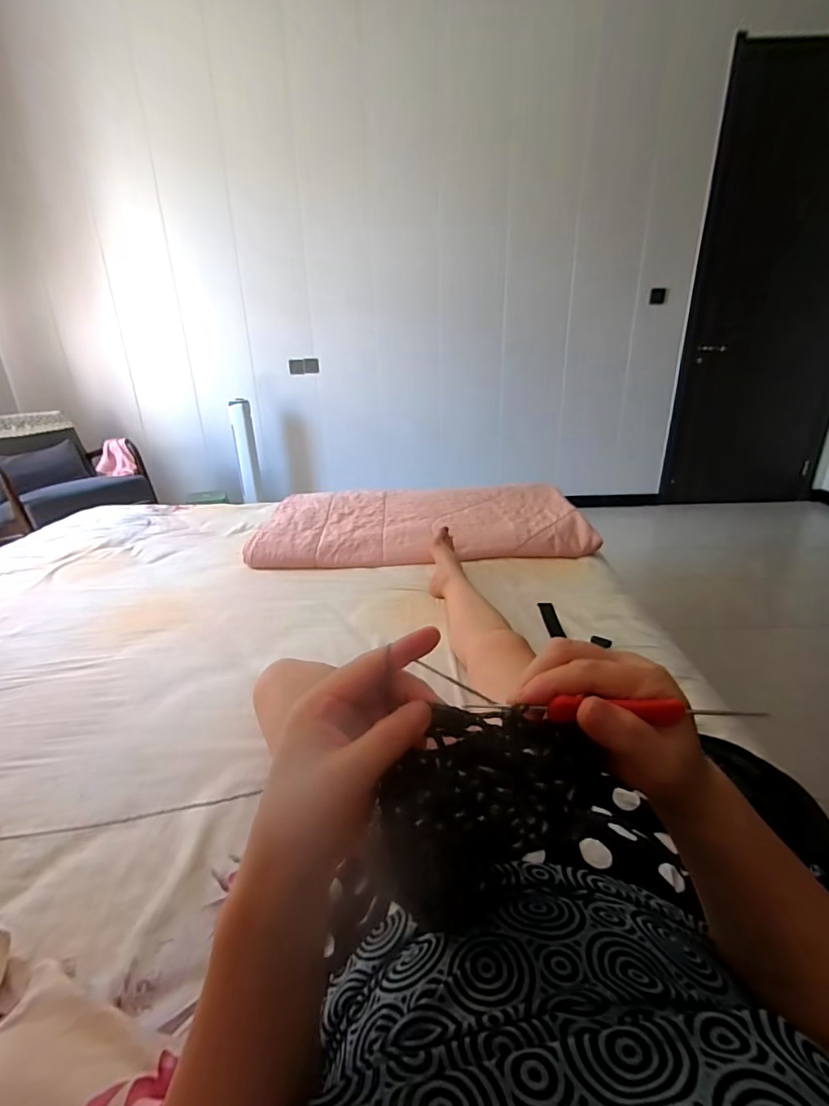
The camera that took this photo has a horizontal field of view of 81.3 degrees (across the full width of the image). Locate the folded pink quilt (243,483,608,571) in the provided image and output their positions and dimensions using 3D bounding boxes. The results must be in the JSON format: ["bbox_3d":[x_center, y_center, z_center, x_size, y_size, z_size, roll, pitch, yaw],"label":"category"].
[{"bbox_3d":[0.016,-0.090,1.477,0.937,0.095,0.471,-2,23,-2],"label":"folded pink quilt"}]

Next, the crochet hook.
[{"bbox_3d":[0.098,0.076,0.237,0.141,0.012,0.011,1,22,1],"label":"crochet hook"}]

